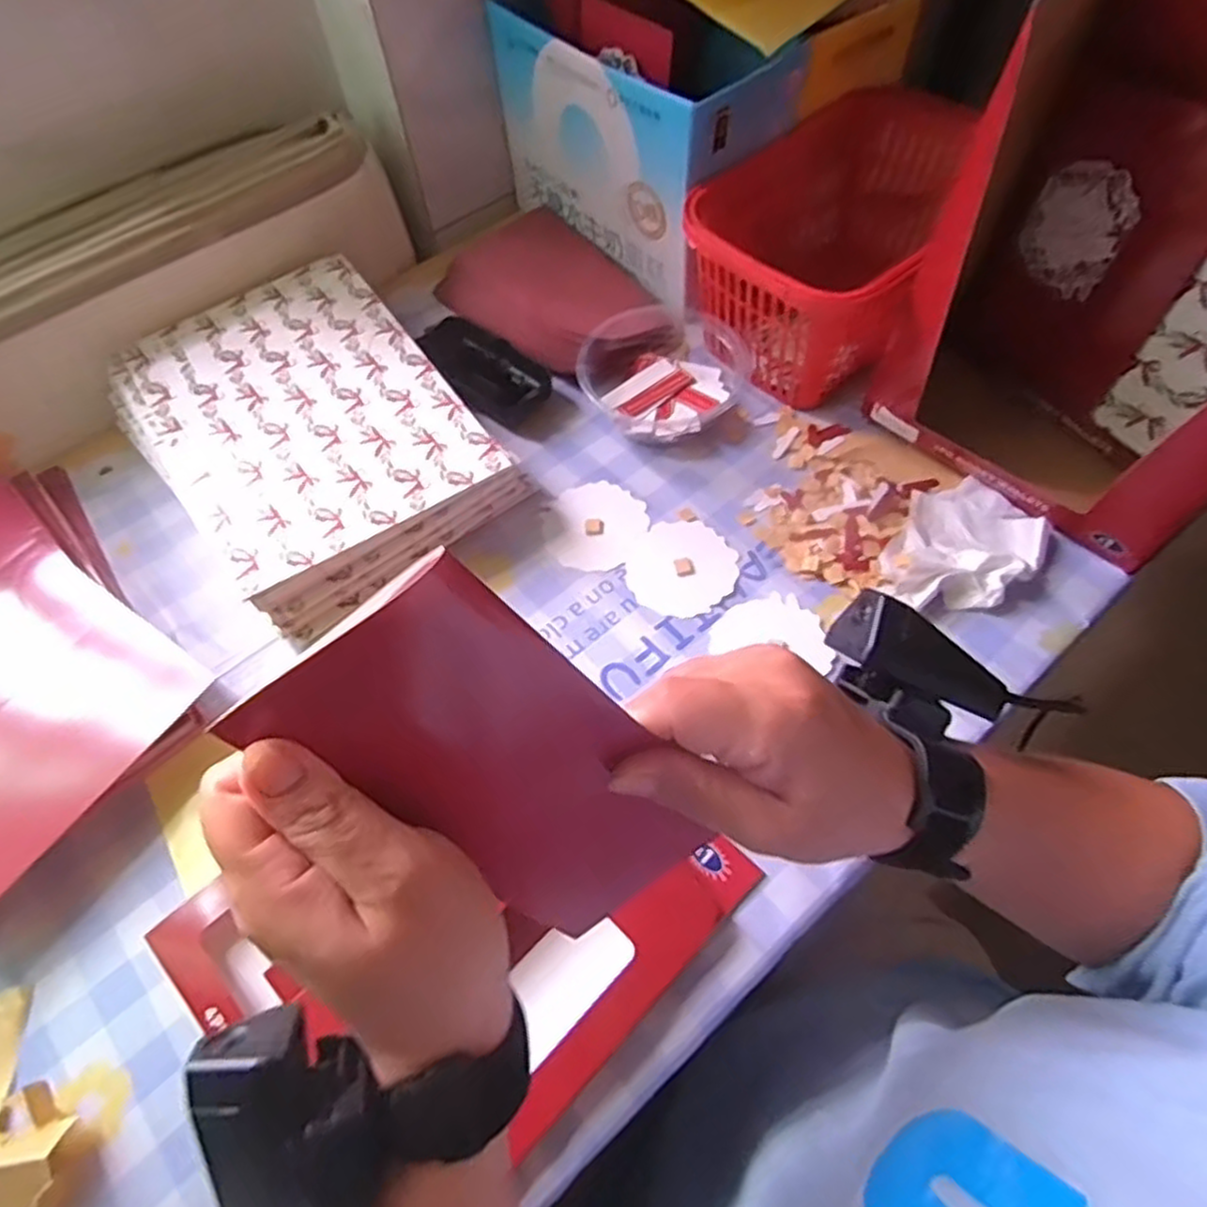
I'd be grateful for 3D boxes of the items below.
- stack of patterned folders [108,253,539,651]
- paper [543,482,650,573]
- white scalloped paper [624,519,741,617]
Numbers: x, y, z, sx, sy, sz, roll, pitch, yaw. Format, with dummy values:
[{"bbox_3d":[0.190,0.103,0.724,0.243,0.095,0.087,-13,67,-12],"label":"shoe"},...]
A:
[{"bbox_3d":[-0.200,-0.117,0.505,0.187,0.056,0.264,-37,64,-19],"label":"stack of patterned folders"},{"bbox_3d":[-0.007,-0.052,0.490,0.063,0.005,0.067,27,63,17],"label":"paper"},{"bbox_3d":[0.051,-0.024,0.467,0.067,0.005,0.067,22,62,15],"label":"white scalloped paper"}]

